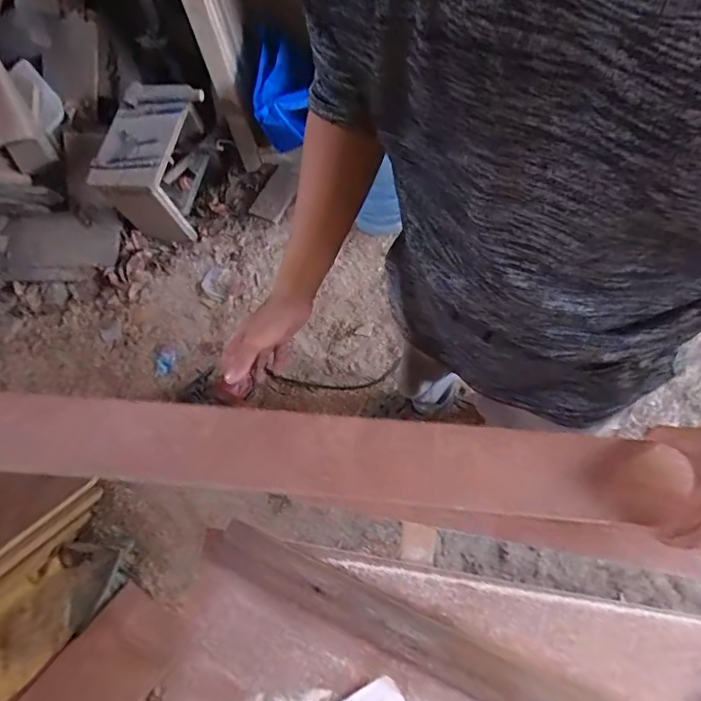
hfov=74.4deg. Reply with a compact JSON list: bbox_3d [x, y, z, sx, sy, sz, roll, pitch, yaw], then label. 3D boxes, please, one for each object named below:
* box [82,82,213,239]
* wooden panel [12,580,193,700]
[{"bbox_3d":[-0.653,-0.627,1.585,0.245,0.342,0.413,16,74,12],"label":"box"},{"bbox_3d":[-0.619,0.806,1.107,0.233,0.019,0.426,43,45,-1],"label":"wooden panel"}]

